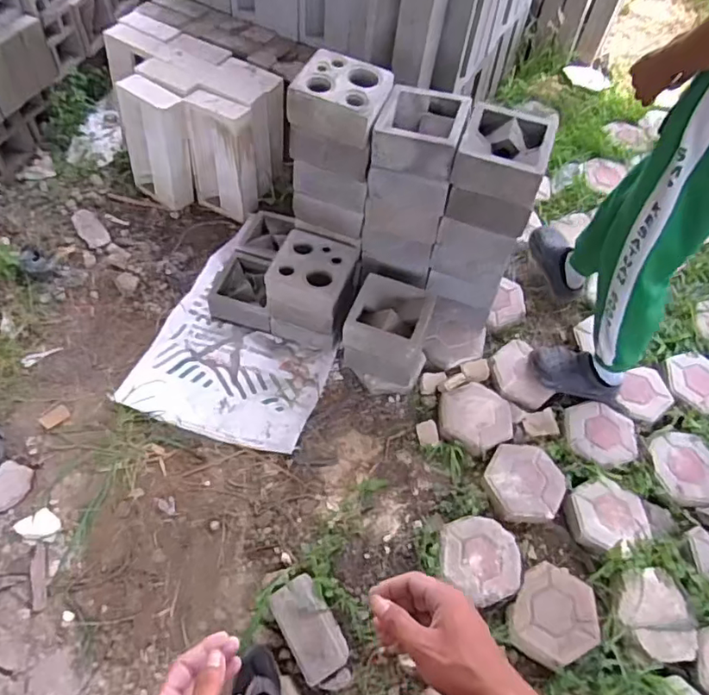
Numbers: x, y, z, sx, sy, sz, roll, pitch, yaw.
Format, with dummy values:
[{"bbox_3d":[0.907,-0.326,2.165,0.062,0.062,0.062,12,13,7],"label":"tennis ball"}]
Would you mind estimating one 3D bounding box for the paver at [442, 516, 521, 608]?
[{"bbox_3d":[0.300,0.508,1.359,0.210,0.053,0.195,33,61,18],"label":"paver"}]

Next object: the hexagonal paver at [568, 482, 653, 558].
[{"bbox_3d":[0.644,0.421,1.423,0.196,0.048,0.182,-10,61,-9],"label":"hexagonal paver"}]

